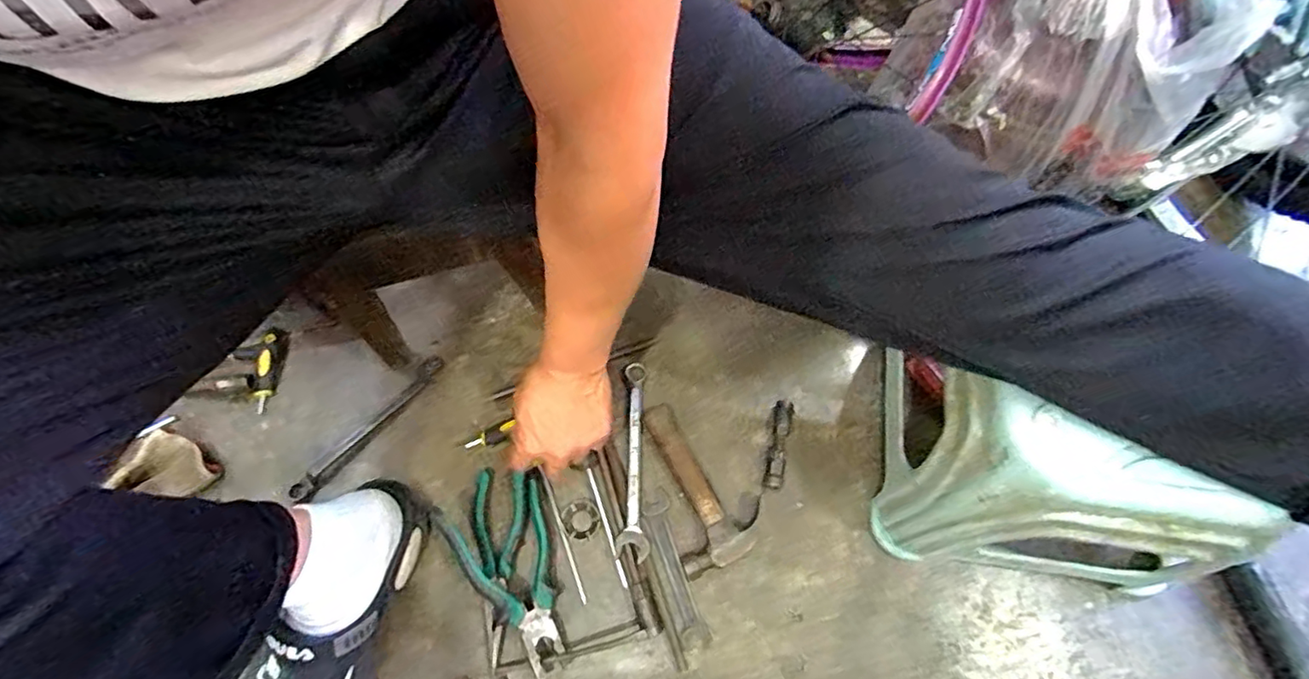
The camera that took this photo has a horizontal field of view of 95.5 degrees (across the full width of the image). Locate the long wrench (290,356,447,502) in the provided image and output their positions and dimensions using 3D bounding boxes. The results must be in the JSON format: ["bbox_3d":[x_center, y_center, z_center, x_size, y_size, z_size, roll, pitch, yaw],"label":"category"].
[{"bbox_3d":[-0.320,0.101,0.672,0.025,0.015,0.209,39,74,18],"label":"long wrench"}]

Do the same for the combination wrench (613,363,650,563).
[{"bbox_3d":[-0.025,0.125,0.644,0.035,0.012,0.211,-2,66,2],"label":"combination wrench"}]

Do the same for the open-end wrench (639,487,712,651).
[{"bbox_3d":[0.018,0.230,0.601,0.032,0.008,0.149,-17,66,-4],"label":"open-end wrench"}]

